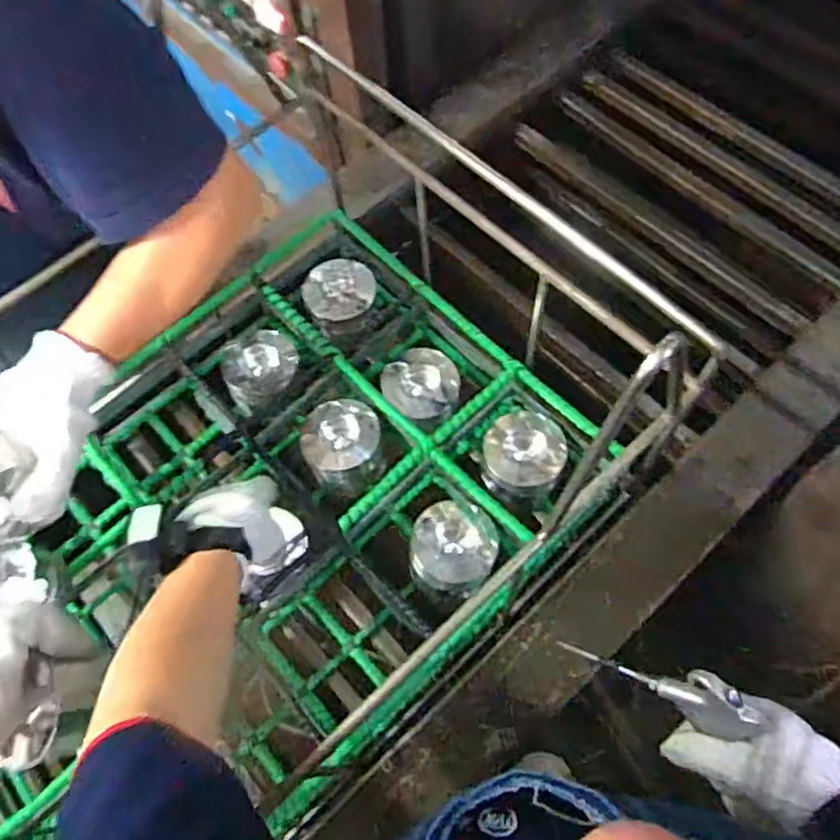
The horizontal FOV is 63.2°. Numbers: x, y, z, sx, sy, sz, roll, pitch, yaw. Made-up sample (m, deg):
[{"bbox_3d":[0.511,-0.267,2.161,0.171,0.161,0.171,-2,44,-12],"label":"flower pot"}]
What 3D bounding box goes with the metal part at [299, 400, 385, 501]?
[{"bbox_3d":[-0.085,0.034,0.773,0.088,0.073,0.090,-8,65,0],"label":"metal part"}]

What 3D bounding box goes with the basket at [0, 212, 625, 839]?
[{"bbox_3d":[-0.237,0.168,0.732,0.815,0.132,0.489,-36,68,-13],"label":"basket"}]

